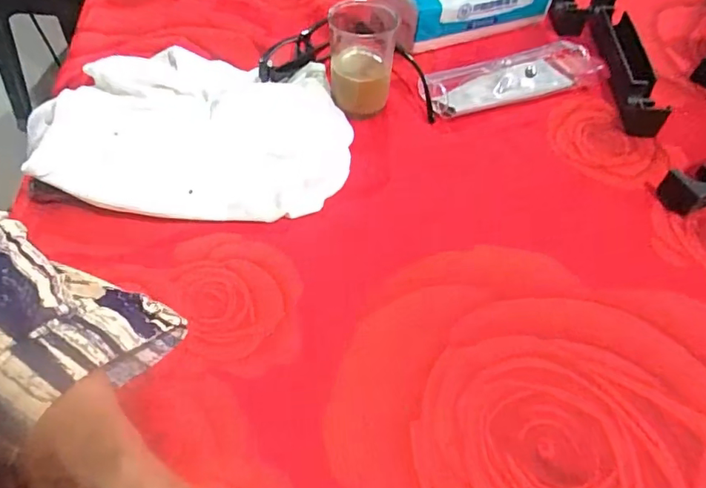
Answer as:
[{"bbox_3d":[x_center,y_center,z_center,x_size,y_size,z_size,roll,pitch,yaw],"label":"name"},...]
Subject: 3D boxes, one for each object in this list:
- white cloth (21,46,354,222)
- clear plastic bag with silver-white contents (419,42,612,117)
[{"bbox_3d":[-0.130,-0.094,0.395,0.254,0.033,0.171,5,54,3],"label":"white cloth"},{"bbox_3d":[0.144,-0.150,0.449,0.161,0.025,0.053,-16,55,-12],"label":"clear plastic bag with silver-white contents"}]

